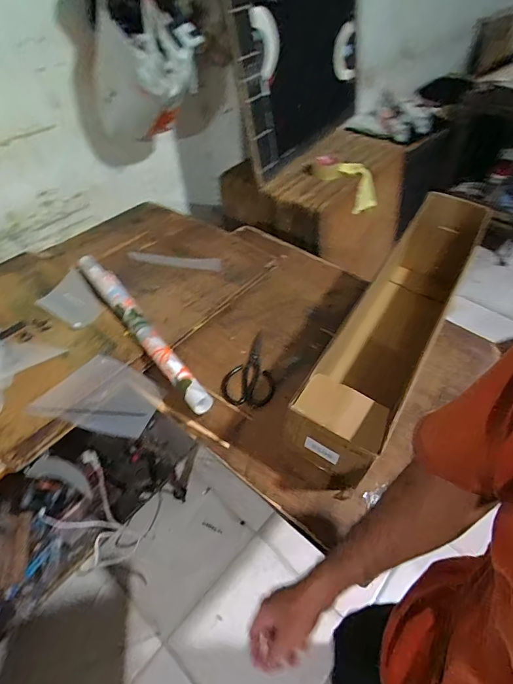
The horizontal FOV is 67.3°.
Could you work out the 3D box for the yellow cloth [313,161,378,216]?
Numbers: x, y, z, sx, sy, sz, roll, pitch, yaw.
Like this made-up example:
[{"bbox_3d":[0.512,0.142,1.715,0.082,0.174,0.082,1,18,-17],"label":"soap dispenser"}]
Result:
[{"bbox_3d":[0.320,-0.559,1.349,0.249,0.099,0.135,33,54,-3],"label":"yellow cloth"}]

